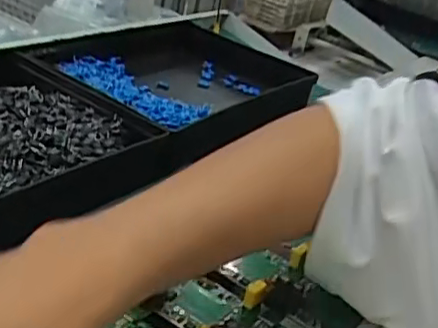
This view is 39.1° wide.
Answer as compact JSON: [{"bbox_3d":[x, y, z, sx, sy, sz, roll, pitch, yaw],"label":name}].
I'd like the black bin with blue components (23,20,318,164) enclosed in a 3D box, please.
[{"bbox_3d":[-0.032,-0.073,0.540,0.163,0.056,0.237,26,30,25],"label":"black bin with blue components"}]

